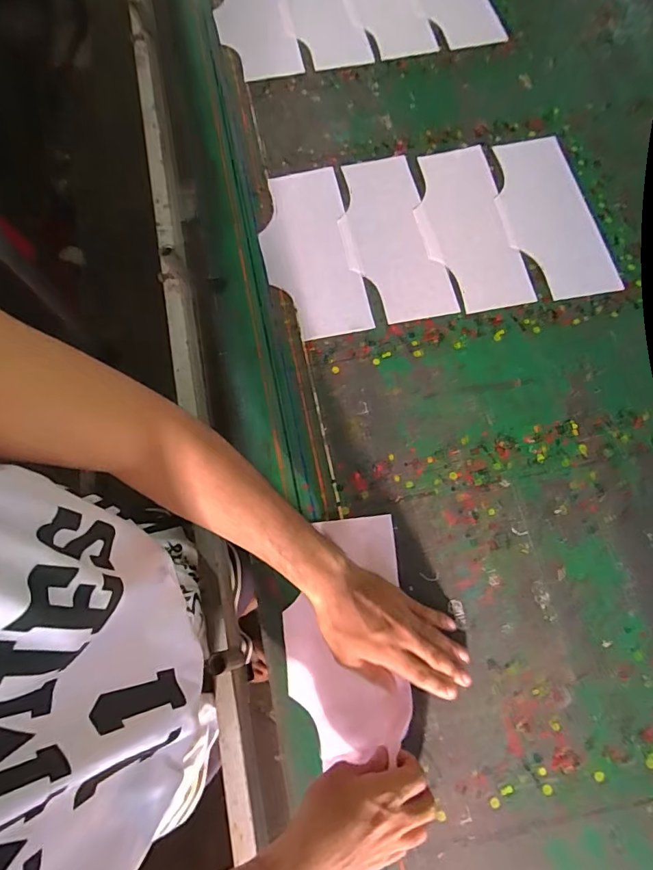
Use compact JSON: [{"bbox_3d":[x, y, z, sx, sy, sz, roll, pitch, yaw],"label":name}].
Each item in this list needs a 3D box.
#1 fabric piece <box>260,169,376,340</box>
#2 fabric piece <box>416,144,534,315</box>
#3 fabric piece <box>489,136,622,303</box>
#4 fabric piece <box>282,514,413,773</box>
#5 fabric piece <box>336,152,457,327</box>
[{"bbox_3d":[-0.026,-0.276,0.680,0.132,0.006,0.293,-10,70,-4],"label":"fabric piece"},{"bbox_3d":[0.207,-0.319,0.690,0.129,0.005,0.293,-10,72,-2],"label":"fabric piece"},{"bbox_3d":[0.332,-0.337,0.698,0.132,0.007,0.291,-10,72,-2],"label":"fabric piece"},{"bbox_3d":[0.020,0.223,0.523,0.134,0.011,0.249,-4,73,1],"label":"fabric piece"},{"bbox_3d":[0.091,-0.298,0.694,0.134,0.011,0.292,-12,71,-4],"label":"fabric piece"}]

